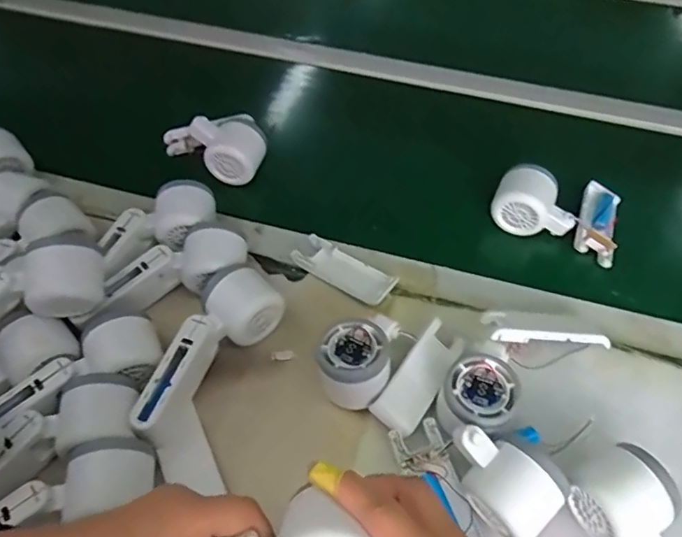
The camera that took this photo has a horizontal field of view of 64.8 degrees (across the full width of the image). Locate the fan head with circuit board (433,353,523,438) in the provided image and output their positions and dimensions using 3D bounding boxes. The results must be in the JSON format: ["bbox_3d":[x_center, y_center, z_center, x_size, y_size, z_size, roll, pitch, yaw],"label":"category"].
[{"bbox_3d":[0.109,0.107,0.434,0.055,0.045,0.064,34,60,22],"label":"fan head with circuit board"}]

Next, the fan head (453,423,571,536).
[{"bbox_3d":[0.122,0.151,0.396,0.064,0.051,0.083,-36,61,-24],"label":"fan head"}]

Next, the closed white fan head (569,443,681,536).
[{"bbox_3d":[0.207,0.174,0.382,0.062,0.045,0.081,-26,58,-19],"label":"closed white fan head"}]

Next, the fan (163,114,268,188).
[{"bbox_3d":[-0.142,-0.137,0.620,0.110,0.051,0.078,-14,54,-11],"label":"fan"}]

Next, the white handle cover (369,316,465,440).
[{"bbox_3d":[0.067,0.095,0.462,0.040,0.013,0.098,42,68,-2],"label":"white handle cover"}]

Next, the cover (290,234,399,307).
[{"bbox_3d":[0.004,0.001,0.539,0.103,0.015,0.042,29,58,19],"label":"cover"}]

